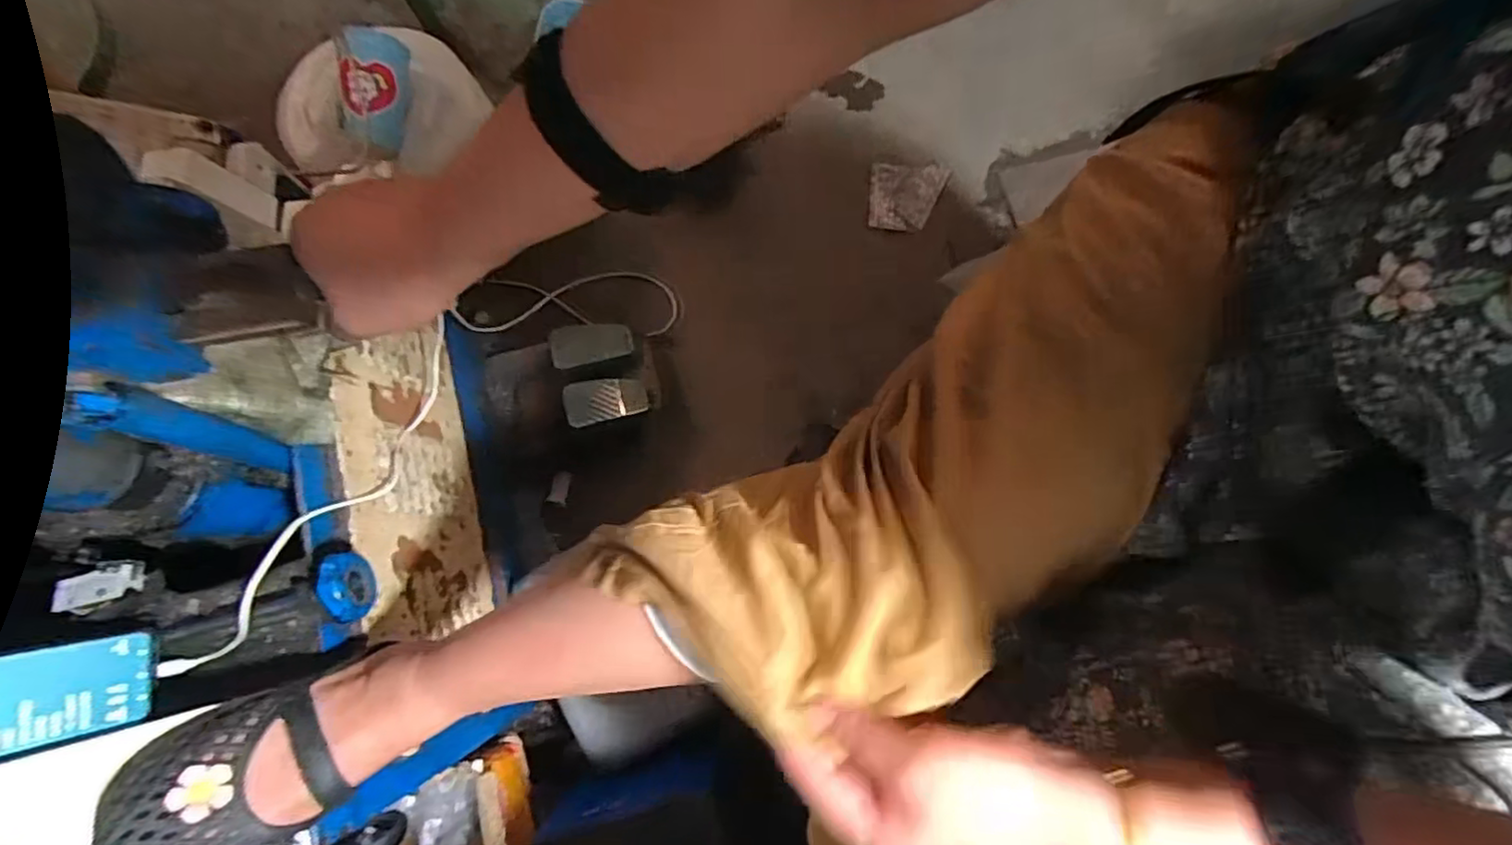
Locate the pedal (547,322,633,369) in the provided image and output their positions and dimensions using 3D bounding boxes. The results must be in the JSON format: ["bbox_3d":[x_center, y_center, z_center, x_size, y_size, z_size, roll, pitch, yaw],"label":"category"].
[{"bbox_3d":[-0.284,-0.139,1.126,0.137,0.025,0.066,-12,79,-17],"label":"pedal"}]

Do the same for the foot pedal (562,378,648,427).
[{"bbox_3d":[-0.260,-0.033,1.130,0.140,0.045,0.076,-10,77,-21],"label":"foot pedal"}]

